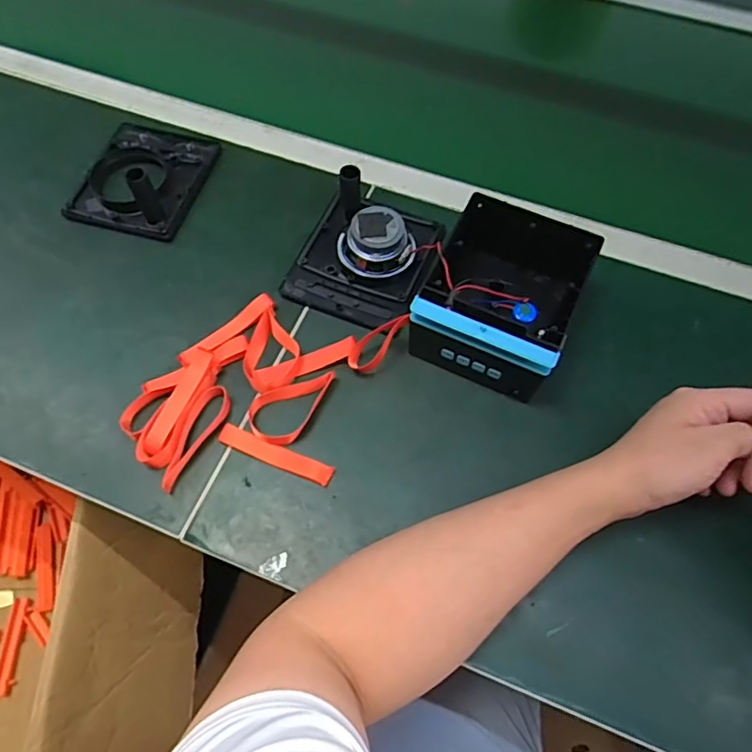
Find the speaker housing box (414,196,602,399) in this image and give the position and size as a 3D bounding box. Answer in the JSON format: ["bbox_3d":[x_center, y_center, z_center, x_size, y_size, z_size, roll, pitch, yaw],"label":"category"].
[{"bbox_3d":[0.110,-0.071,0.493,0.121,0.075,0.151,23,64,11],"label":"speaker housing box"}]

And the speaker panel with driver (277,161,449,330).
[{"bbox_3d":[-0.011,-0.122,0.530,0.112,0.052,0.139,25,65,11],"label":"speaker panel with driver"}]

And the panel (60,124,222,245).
[{"bbox_3d":[-0.242,-0.219,0.577,0.117,0.059,0.140,16,63,8],"label":"panel"}]

